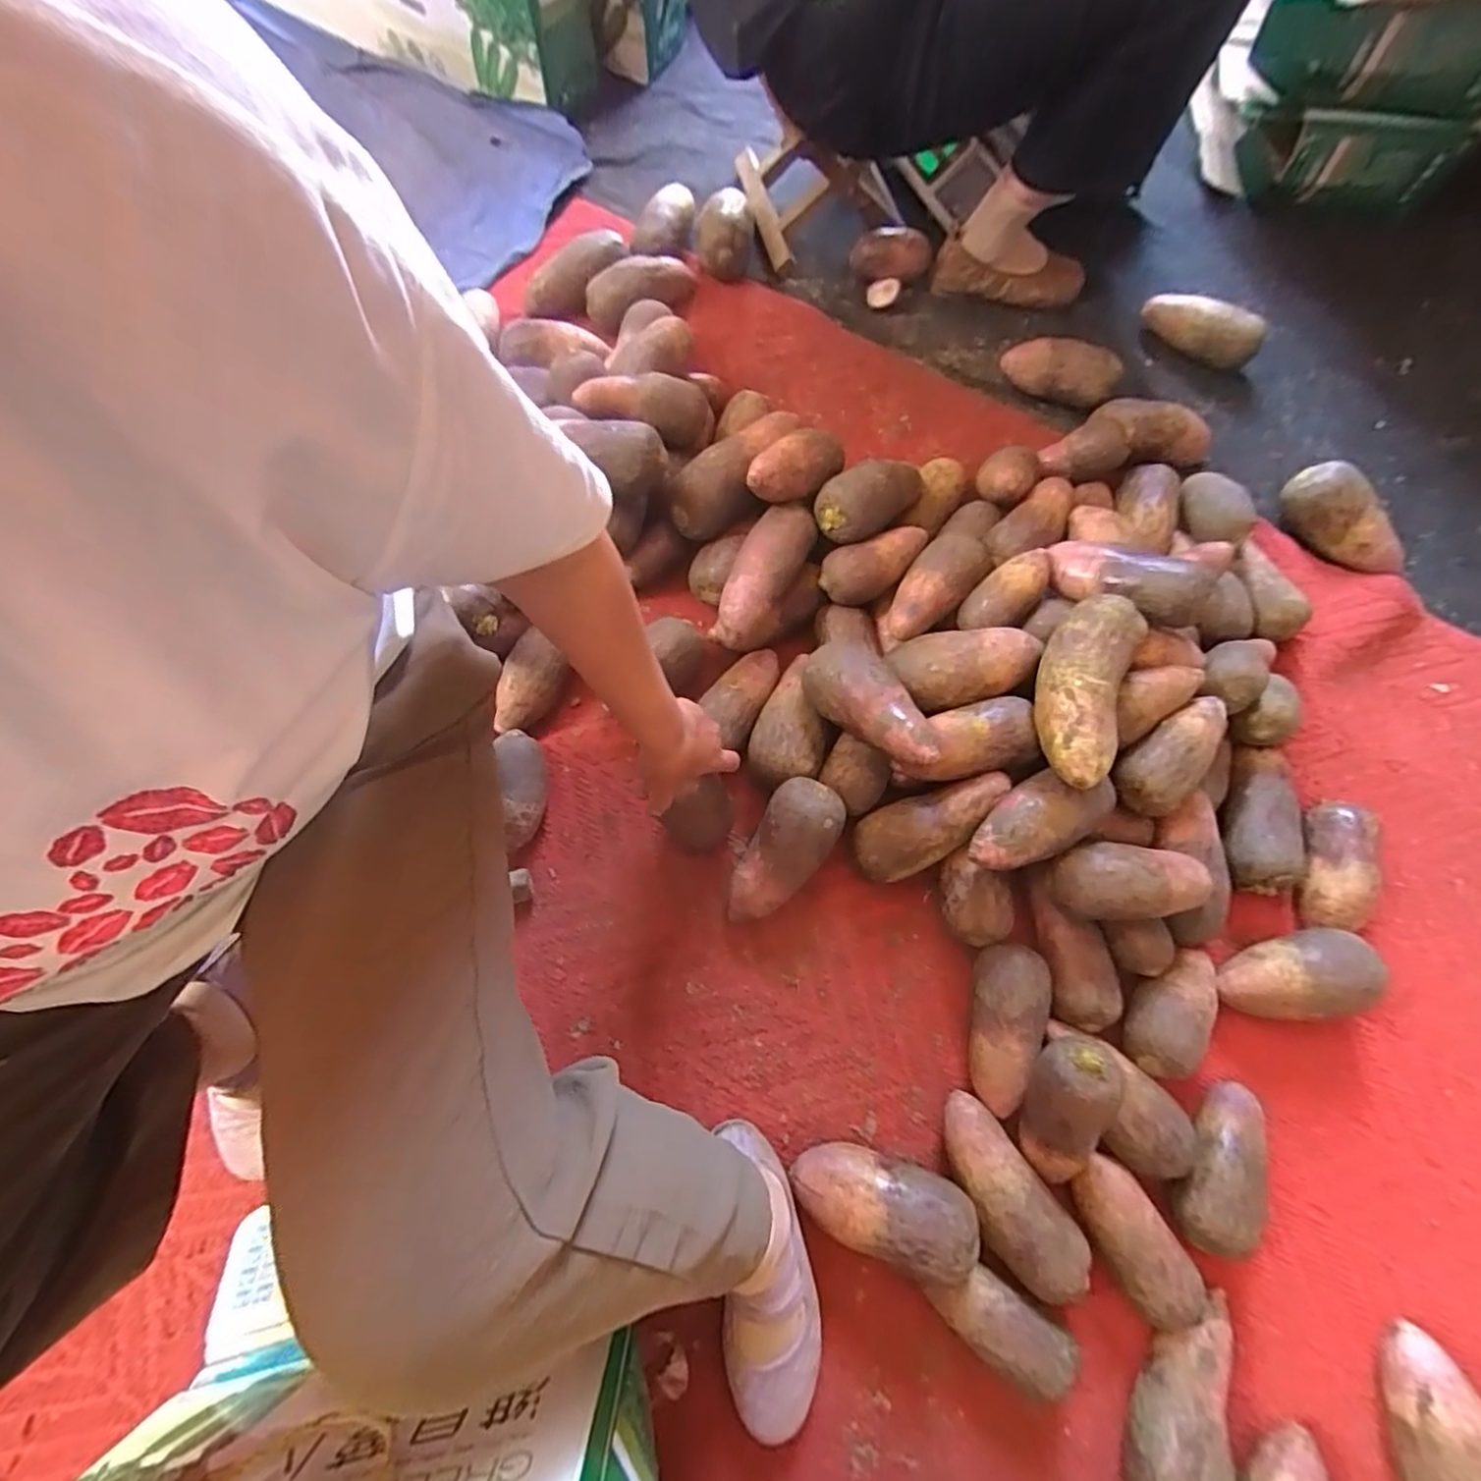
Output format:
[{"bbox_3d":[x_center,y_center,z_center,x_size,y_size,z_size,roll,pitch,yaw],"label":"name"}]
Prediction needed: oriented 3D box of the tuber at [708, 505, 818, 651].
[{"bbox_3d":[0.026,-0.189,0.750,0.076,0.069,0.176,28,91,9],"label":"tuber"}]

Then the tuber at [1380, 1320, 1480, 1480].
[{"bbox_3d":[0.611,0.618,0.567,0.063,0.075,0.167,2,72,-2],"label":"tuber"}]

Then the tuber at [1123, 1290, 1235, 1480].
[{"bbox_3d":[0.389,0.590,0.572,0.078,0.070,0.179,14,73,5],"label":"tuber"}]

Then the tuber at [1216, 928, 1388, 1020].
[{"bbox_3d":[0.571,0.243,0.672,0.136,0.083,0.079,-8,73,-2],"label":"tuber"}]

